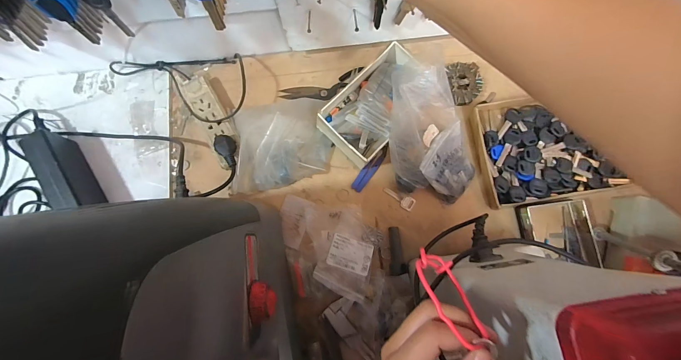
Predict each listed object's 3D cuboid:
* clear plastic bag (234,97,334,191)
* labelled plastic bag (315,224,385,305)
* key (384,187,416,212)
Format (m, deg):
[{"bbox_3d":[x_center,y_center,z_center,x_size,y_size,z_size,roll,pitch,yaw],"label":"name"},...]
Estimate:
[{"bbox_3d":[-0.097,-0.059,0.499,0.155,0.065,0.139,-6,80,-1],"label":"clear plastic bag"},{"bbox_3d":[0.021,0.129,0.479,0.110,0.015,0.116,16,69,-10],"label":"labelled plastic bag"},{"bbox_3d":[0.102,0.032,0.519,0.058,0.008,0.023,27,84,10],"label":"key"}]

